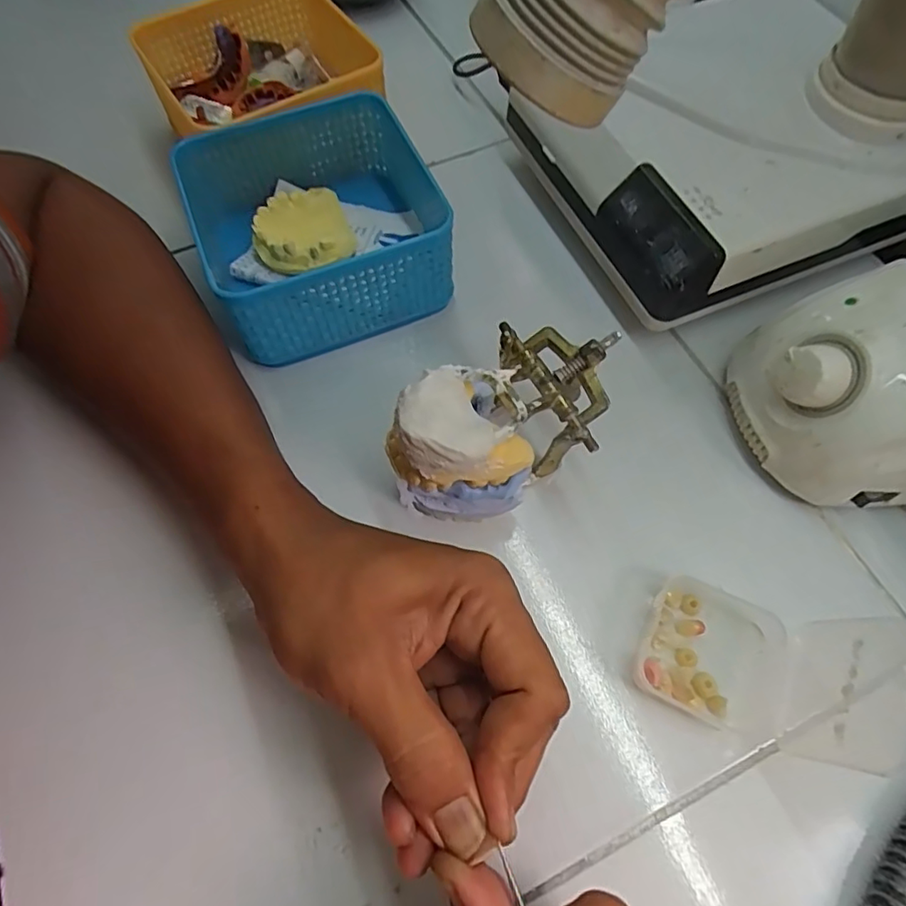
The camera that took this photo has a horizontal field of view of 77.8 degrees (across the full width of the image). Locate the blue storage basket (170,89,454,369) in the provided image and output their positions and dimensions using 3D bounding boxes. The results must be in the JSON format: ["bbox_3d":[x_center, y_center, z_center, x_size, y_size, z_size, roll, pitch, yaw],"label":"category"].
[{"bbox_3d":[-0.075,-0.131,0.326,0.132,0.061,0.126,-18,65,-8],"label":"blue storage basket"}]

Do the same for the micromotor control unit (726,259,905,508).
[{"bbox_3d":[0.218,-0.032,0.270,0.131,0.087,0.096,-8,64,-4],"label":"micromotor control unit"}]

